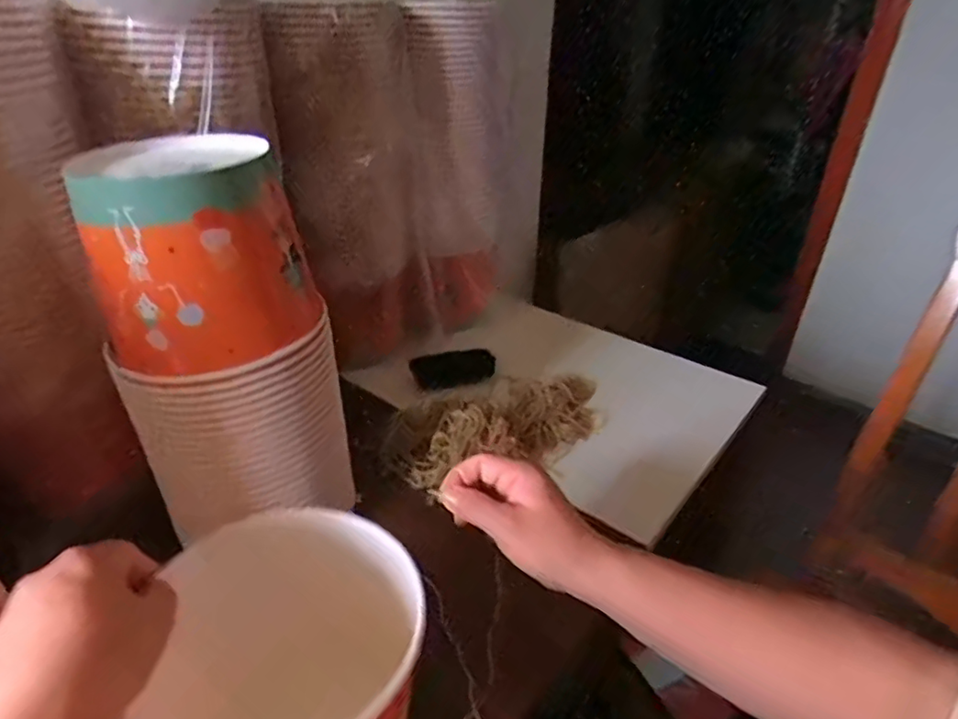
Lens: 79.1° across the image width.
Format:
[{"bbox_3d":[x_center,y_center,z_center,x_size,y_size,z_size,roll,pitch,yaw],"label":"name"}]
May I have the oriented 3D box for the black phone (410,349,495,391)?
[{"bbox_3d":[-0.034,0.012,0.791,0.113,0.044,0.010,-10,4,-8],"label":"black phone"}]

